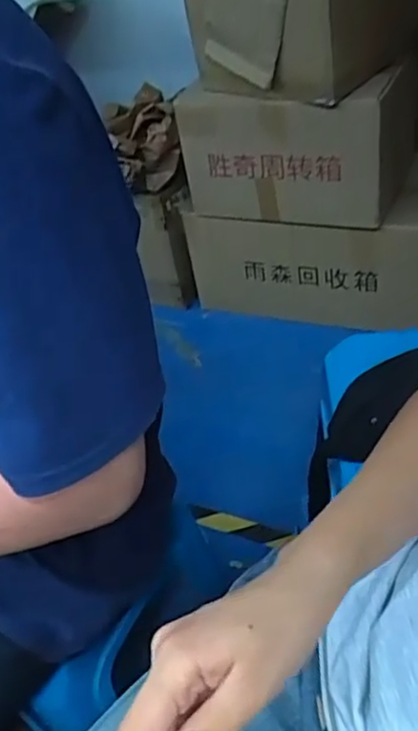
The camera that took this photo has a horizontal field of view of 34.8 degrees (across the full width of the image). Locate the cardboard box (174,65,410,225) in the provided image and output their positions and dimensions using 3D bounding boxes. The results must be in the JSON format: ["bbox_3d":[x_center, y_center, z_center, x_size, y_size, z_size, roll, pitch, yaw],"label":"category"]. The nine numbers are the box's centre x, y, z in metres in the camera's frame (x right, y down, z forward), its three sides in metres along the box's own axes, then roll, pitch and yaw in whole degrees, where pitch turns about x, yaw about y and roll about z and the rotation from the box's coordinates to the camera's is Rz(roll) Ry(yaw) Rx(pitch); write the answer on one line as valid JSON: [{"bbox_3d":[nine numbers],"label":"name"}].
[{"bbox_3d":[0.200,-0.514,1.551,0.502,0.293,0.219,8,42,14],"label":"cardboard box"}]

